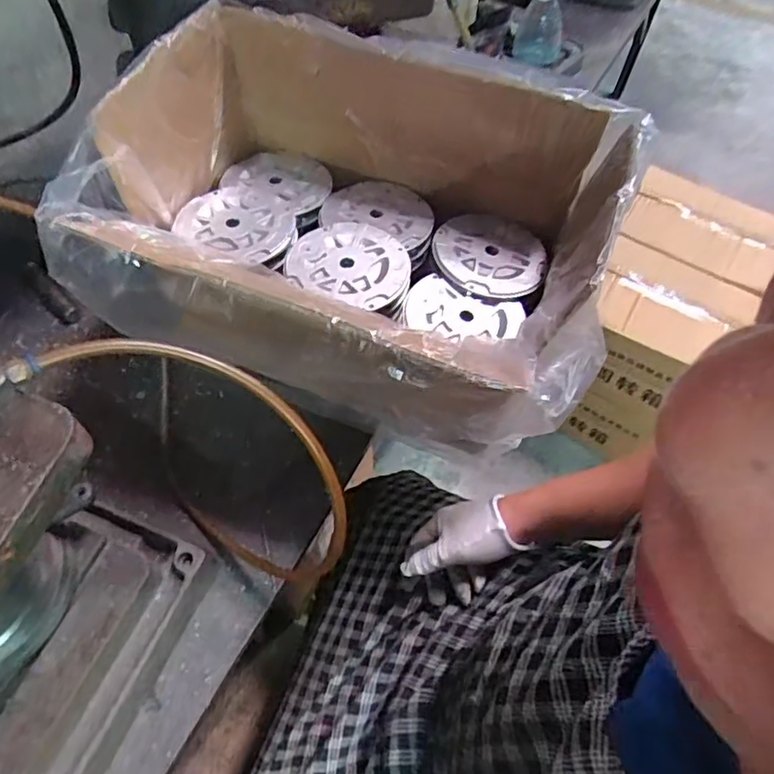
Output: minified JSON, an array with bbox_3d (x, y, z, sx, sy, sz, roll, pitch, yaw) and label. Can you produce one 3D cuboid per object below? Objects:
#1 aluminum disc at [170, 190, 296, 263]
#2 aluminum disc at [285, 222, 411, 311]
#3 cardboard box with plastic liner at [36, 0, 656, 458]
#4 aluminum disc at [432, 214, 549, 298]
[{"bbox_3d":[-0.171,-0.191,0.698,0.124,0.011,0.111,24,55,10],"label":"aluminum disc"},{"bbox_3d":[-0.040,-0.144,0.680,0.138,0.012,0.122,18,58,11],"label":"aluminum disc"},{"bbox_3d":[-0.026,-0.179,0.625,0.495,0.208,0.380,19,59,8],"label":"cardboard box with plastic liner"},{"bbox_3d":[0.121,-0.156,0.712,0.132,0.015,0.117,24,60,11],"label":"aluminum disc"}]

